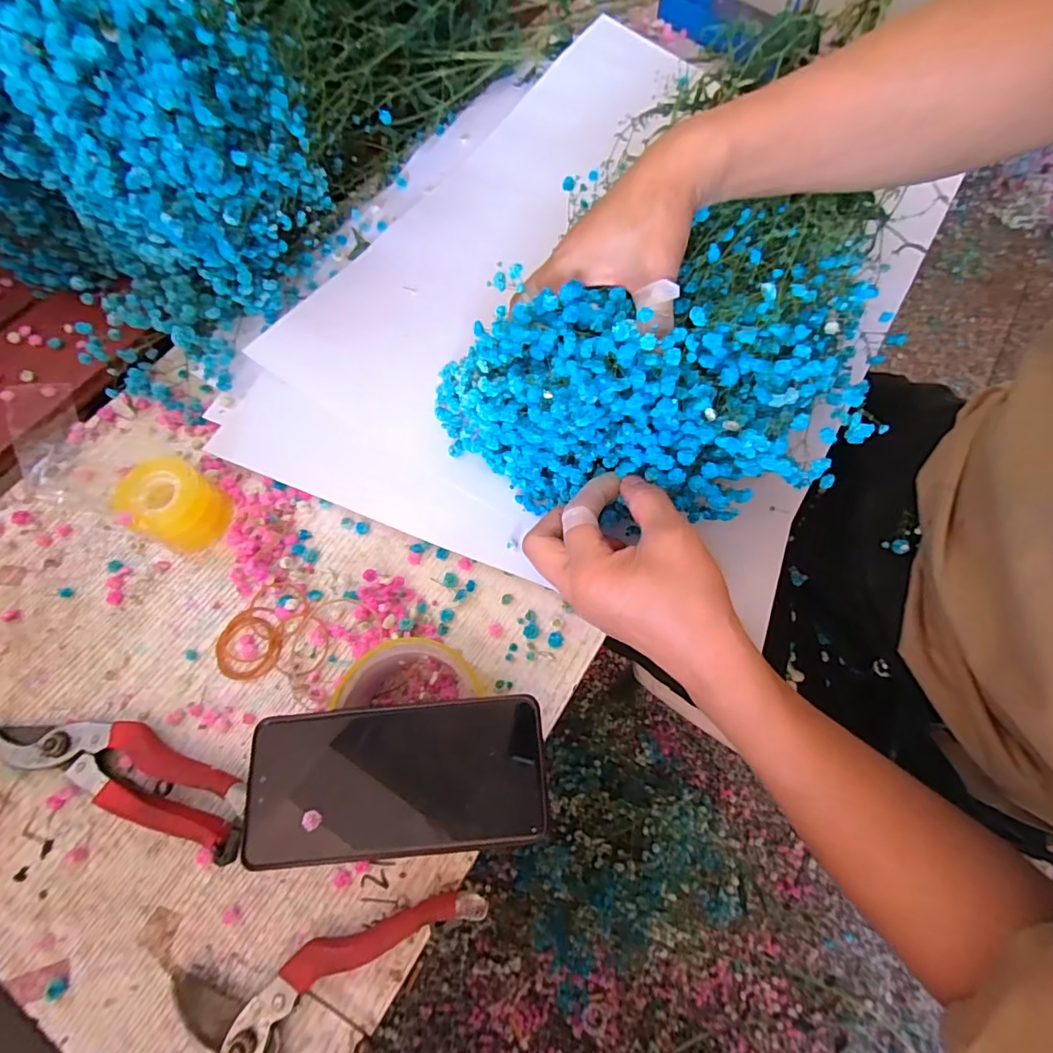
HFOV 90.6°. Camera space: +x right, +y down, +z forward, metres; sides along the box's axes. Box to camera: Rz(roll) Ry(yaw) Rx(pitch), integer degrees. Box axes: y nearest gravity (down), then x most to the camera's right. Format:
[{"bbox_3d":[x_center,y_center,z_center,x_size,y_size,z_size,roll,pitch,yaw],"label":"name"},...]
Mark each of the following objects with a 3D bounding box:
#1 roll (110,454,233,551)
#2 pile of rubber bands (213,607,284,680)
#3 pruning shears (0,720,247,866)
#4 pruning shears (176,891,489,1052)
[{"bbox_3d":[-0.259,-0.017,0.390,0.052,0.056,0.053,-1,67,2],"label":"roll"},{"bbox_3d":[-0.199,0.083,0.374,0.047,0.004,0.050,-1,67,2],"label":"pile of rubber bands"},{"bbox_3d":[-0.261,0.153,0.335,0.191,0.020,0.045,17,69,10],"label":"pruning shears"},{"bbox_3d":[-0.116,0.271,0.278,0.152,0.022,0.156,10,68,7],"label":"pruning shears"}]

